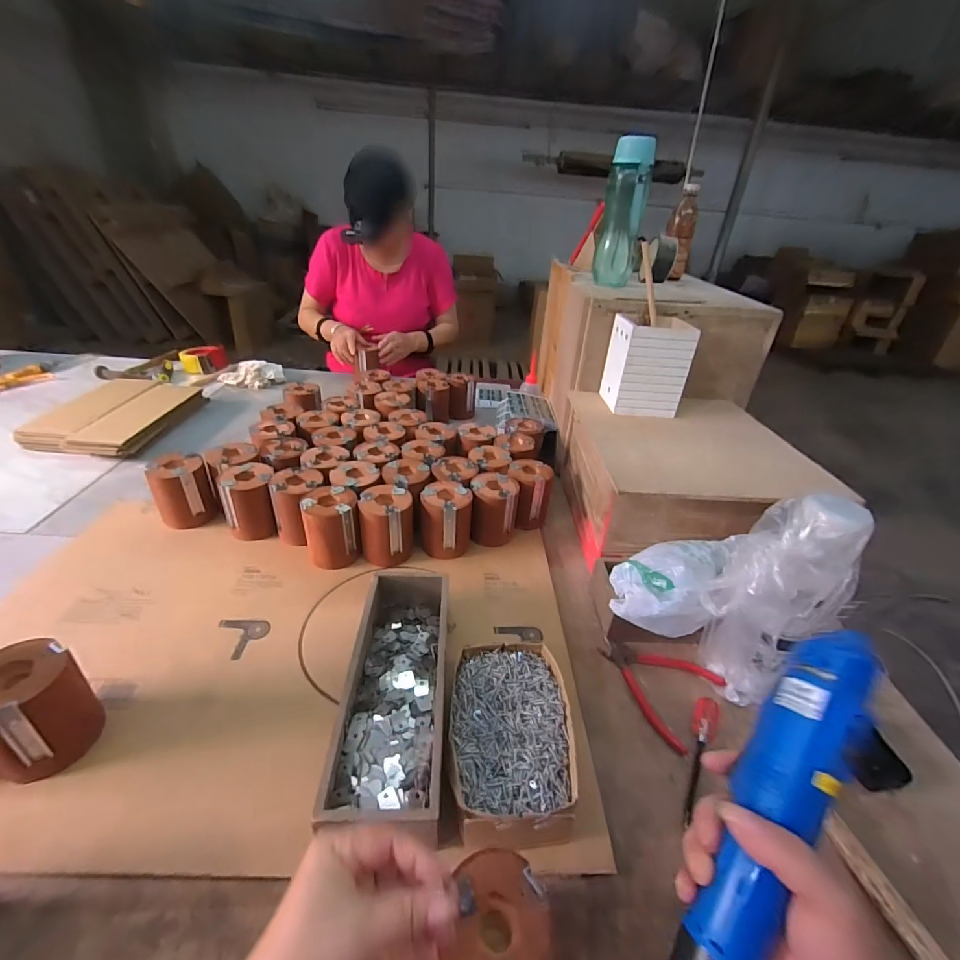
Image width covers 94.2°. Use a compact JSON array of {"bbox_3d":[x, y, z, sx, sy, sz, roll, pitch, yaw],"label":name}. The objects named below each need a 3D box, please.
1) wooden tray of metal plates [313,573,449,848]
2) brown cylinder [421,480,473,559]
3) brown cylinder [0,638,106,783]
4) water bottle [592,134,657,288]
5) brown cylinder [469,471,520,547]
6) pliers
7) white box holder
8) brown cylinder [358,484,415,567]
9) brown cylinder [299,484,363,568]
[{"bbox_3d":[-0.089,0.221,0.490,0.099,0.067,0.298,2,32,-4],"label":"wooden tray of metal plates"},{"bbox_3d":[-0.053,0.064,0.714,0.079,0.098,0.080,1,32,-5],"label":"brown cylinder"},{"bbox_3d":[-0.412,0.214,0.414,0.075,0.103,0.079,19,35,22],"label":"brown cylinder"},{"bbox_3d":[0.258,-0.482,0.808,0.071,0.228,0.068,12,33,12],"label":"water bottle"},{"bbox_3d":[0.022,0.050,0.750,0.077,0.099,0.084,7,32,5],"label":"brown cylinder"},{"bbox_3d":[0.211,0.244,0.552,0.135,0.010,0.119,28,39,32],"label":"pliers"},{"bbox_3d":[0.284,-0.199,0.772,0.109,0.145,0.105,3,32,-2],"label":"white box holder"},{"bbox_3d":[-0.144,0.069,0.692,0.079,0.096,0.081,-7,34,-17],"label":"brown cylinder"},{"bbox_3d":[-0.224,0.073,0.679,0.076,0.101,0.079,-10,35,-21],"label":"brown cylinder"}]

